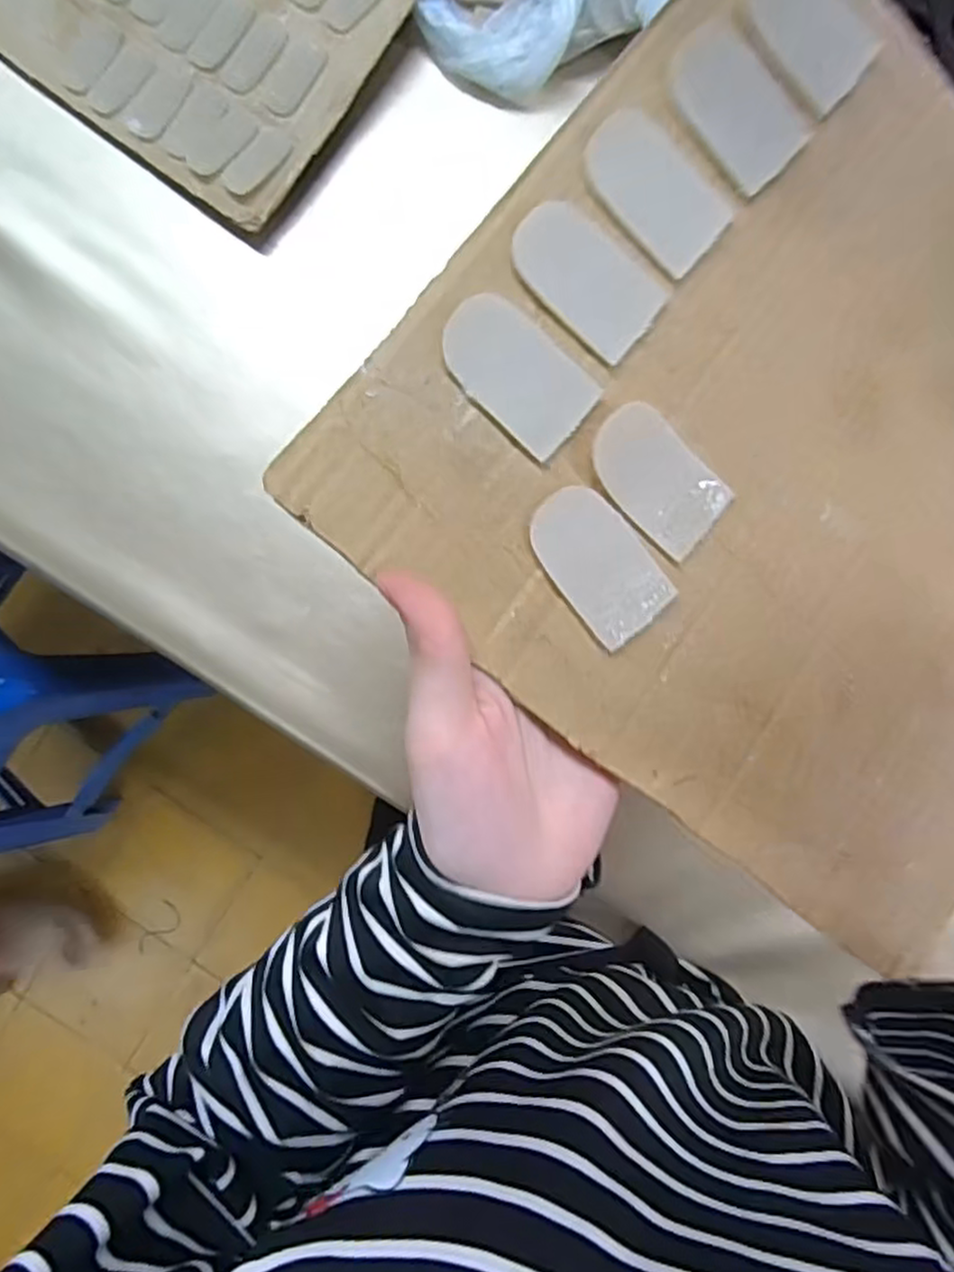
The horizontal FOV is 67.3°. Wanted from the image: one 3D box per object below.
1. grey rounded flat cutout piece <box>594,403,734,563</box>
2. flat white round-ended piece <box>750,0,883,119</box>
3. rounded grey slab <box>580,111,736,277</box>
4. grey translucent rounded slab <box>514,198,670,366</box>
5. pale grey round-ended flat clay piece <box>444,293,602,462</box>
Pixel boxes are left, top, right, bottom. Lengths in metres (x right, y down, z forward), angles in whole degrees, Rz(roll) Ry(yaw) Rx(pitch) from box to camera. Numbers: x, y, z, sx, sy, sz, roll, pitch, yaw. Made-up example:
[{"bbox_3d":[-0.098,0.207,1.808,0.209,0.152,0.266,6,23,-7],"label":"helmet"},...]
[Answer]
[{"bbox_3d":[0.060,-0.053,0.240,0.050,0.004,0.031,42,85,-15],"label":"grey rounded flat cutout piece"},{"bbox_3d":[0.114,-0.209,0.245,0.050,0.004,0.032,38,90,-18],"label":"flat white round-ended piece"},{"bbox_3d":[0.059,-0.150,0.241,0.052,0.004,0.033,43,81,-10],"label":"rounded grey slab"},{"bbox_3d":[0.035,-0.119,0.237,0.052,0.004,0.030,37,85,-11],"label":"grey translucent rounded slab"},{"bbox_3d":[0.013,-0.085,0.232,0.052,0.004,0.032,40,84,-14],"label":"pale grey round-ended flat clay piece"}]

